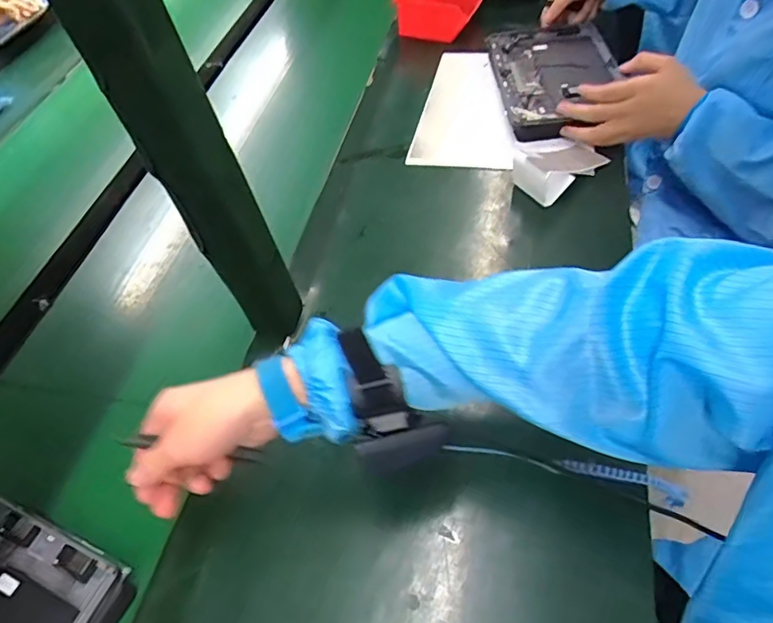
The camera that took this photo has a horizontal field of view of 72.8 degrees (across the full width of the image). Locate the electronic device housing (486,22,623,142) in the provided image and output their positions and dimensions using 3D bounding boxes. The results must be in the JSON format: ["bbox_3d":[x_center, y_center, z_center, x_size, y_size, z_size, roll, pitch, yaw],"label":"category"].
[{"bbox_3d":[0.258,-0.368,0.797,0.179,0.013,0.277,-4,52,3],"label":"electronic device housing"}]

